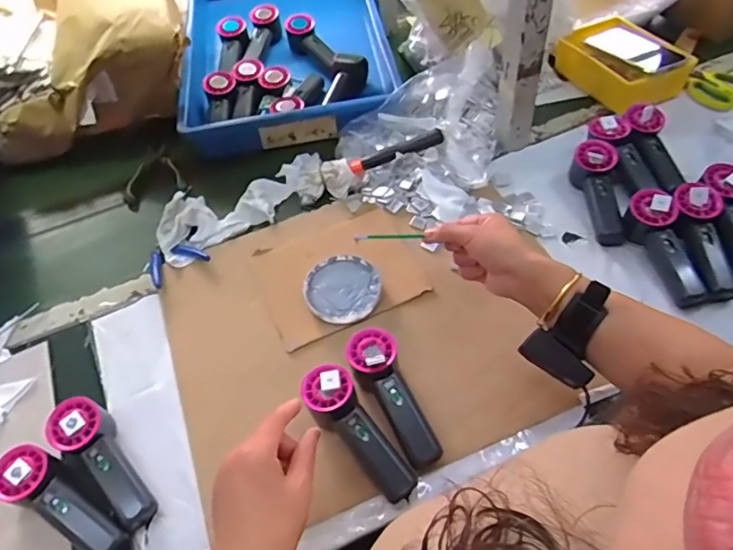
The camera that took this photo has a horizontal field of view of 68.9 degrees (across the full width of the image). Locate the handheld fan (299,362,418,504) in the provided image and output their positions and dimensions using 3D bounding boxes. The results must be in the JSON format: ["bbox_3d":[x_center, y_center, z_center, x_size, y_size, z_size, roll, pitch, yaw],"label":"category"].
[{"bbox_3d":[-0.010,0.170,0.580,0.052,0.046,0.160,-35,69,-18],"label":"handheld fan"}]

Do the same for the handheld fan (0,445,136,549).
[{"bbox_3d":[-0.311,0.237,0.561,0.162,0.056,0.061,22,60,19],"label":"handheld fan"}]

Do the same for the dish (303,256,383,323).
[{"bbox_3d":[-0.032,0.020,0.706,0.099,0.018,0.099,-3,52,4],"label":"dish"}]

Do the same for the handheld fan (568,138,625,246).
[{"bbox_3d":[0.322,-0.115,0.745,0.057,0.056,0.156,1,55,6],"label":"handheld fan"}]

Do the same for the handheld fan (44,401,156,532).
[{"bbox_3d":[-0.281,0.201,0.583,0.154,0.055,0.057,32,64,25],"label":"handheld fan"}]

